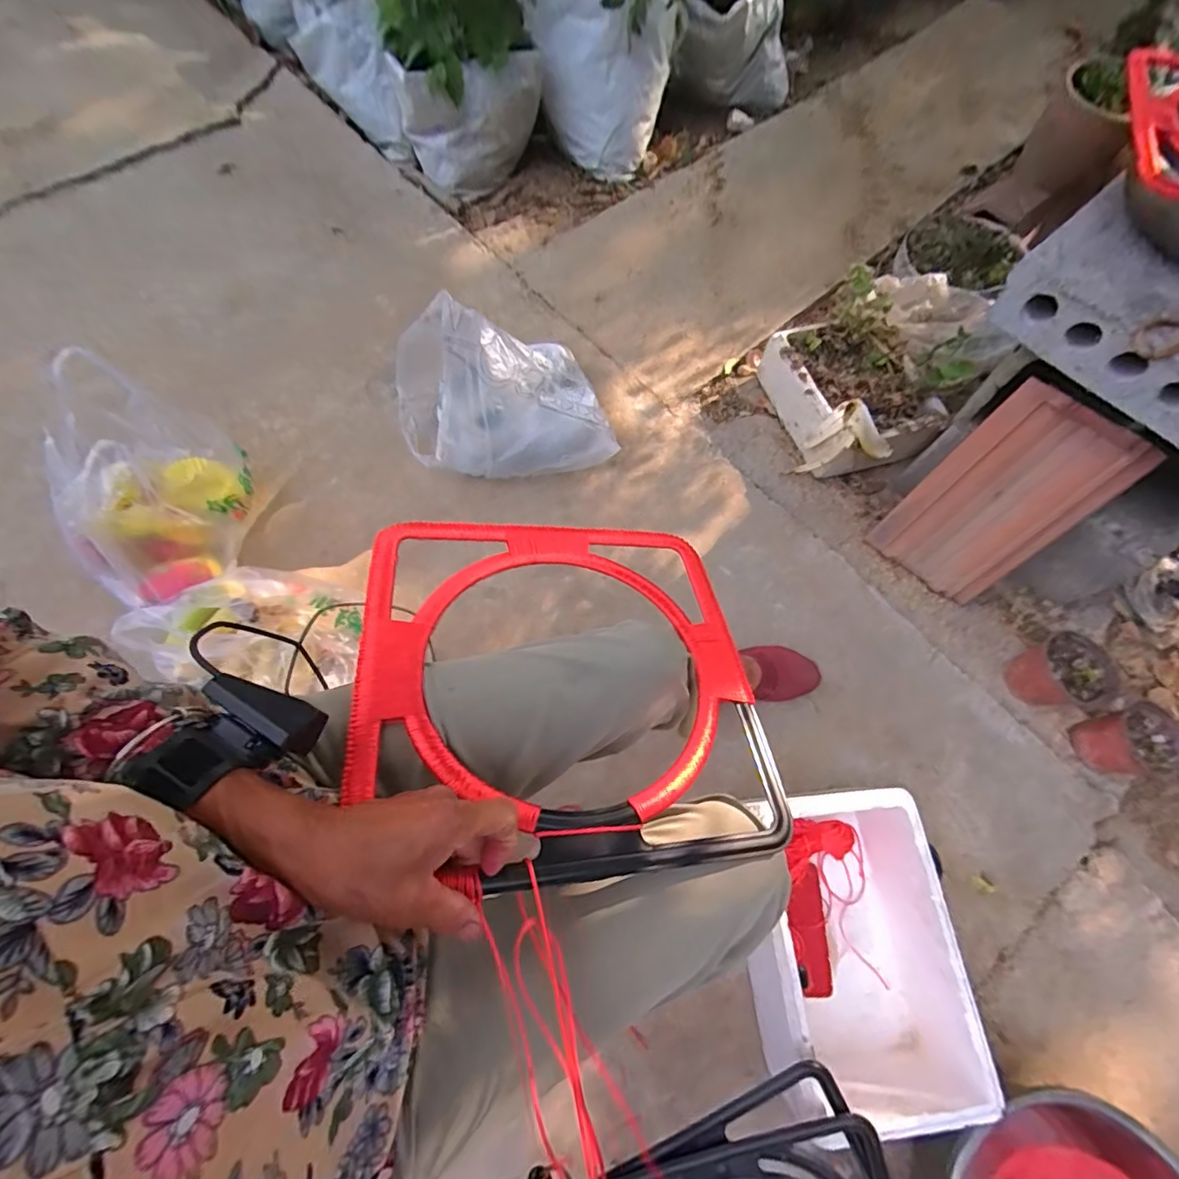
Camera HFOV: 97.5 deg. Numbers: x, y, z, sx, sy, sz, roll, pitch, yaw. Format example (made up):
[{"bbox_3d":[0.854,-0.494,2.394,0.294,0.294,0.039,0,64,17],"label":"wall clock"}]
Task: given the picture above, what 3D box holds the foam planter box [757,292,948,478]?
[{"bbox_3d":[0.506,-0.395,1.015,0.242,0.128,0.326,-14,71,-8],"label":"foam planter box"}]

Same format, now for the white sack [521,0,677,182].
[{"bbox_3d":[0.013,-1.223,1.236,0.308,0.286,0.198,28,71,8],"label":"white sack"}]

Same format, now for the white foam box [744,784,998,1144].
[{"bbox_3d":[0.318,0.450,0.673,0.238,0.151,0.338,-4,70,-4],"label":"white foam box"}]

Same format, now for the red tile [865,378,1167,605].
[{"bbox_3d":[0.657,-0.138,0.841,0.199,0.329,0.016,40,44,11],"label":"red tile"}]

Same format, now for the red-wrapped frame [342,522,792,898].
[{"bbox_3d":[-0.021,0.067,0.446,0.329,0.015,0.330,-1,53,-16],"label":"red-wrapped frame"}]

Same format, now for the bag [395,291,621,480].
[{"bbox_3d":[-0.165,-0.370,0.903,0.388,0.254,0.293,-6,70,-5],"label":"bag"}]

